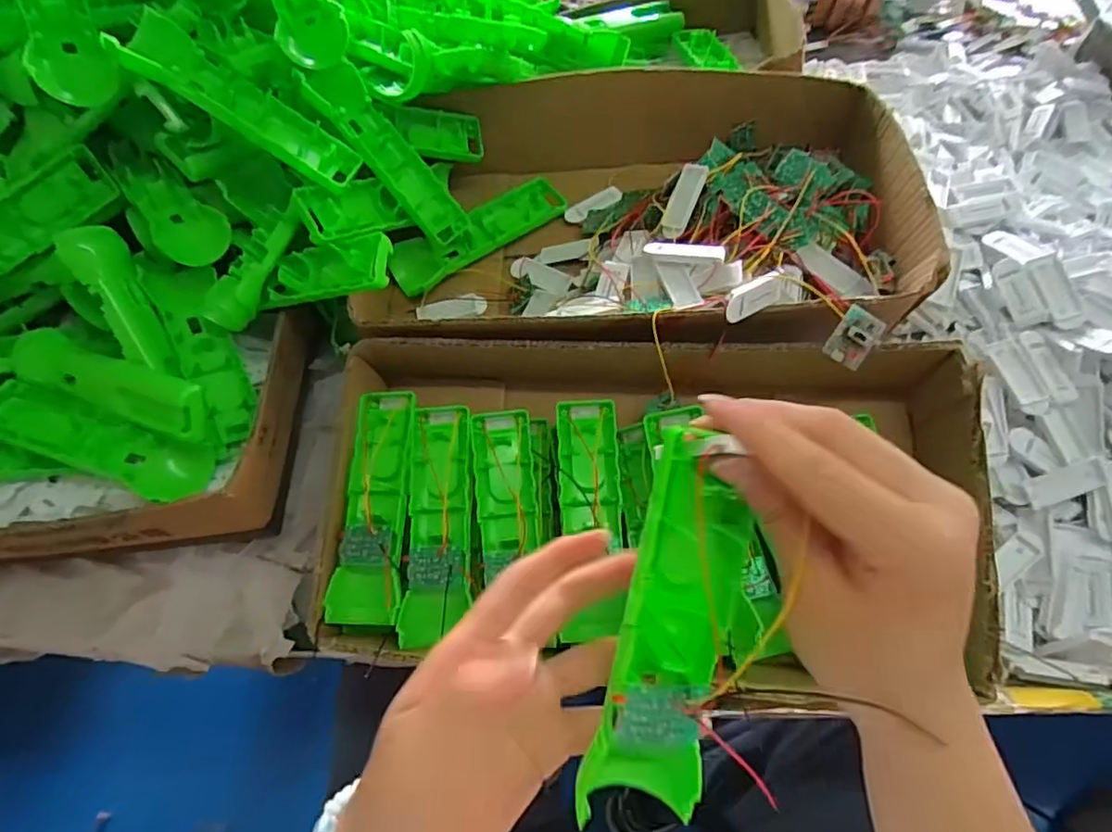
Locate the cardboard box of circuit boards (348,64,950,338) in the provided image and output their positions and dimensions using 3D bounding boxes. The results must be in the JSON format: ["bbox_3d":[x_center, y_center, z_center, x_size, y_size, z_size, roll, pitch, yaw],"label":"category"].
[{"bbox_3d":[0.060,-0.159,0.495,0.420,0.087,0.265,3,59,5],"label":"cardboard box of circuit boards"}]

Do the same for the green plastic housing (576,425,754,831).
[{"bbox_3d":[0.045,0.083,0.235,0.045,0.029,0.155,9,96,8],"label":"green plastic housing"}]

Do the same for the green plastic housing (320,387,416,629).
[{"bbox_3d":[-0.125,0.062,0.423,0.046,0.020,0.166,1,72,3],"label":"green plastic housing"}]

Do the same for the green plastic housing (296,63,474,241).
[{"bbox_3d":[-0.132,-0.208,0.486,0.155,0.019,0.045,49,66,-15],"label":"green plastic housing"}]

